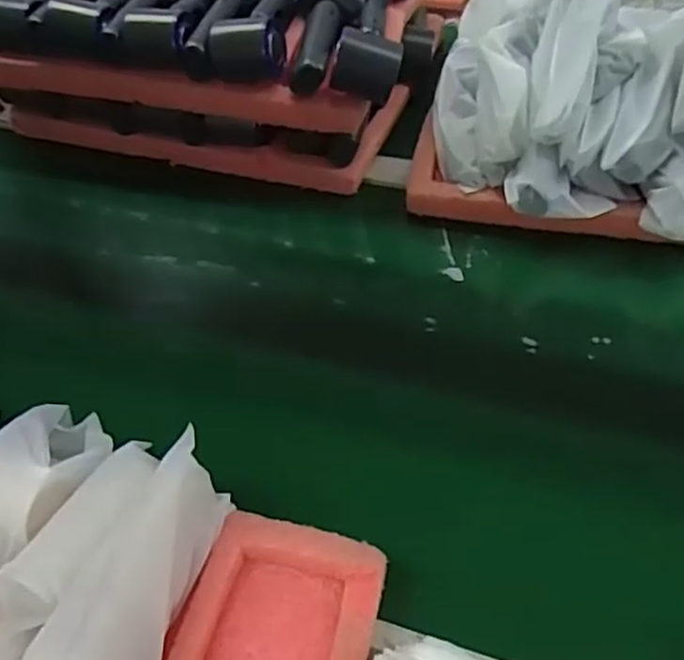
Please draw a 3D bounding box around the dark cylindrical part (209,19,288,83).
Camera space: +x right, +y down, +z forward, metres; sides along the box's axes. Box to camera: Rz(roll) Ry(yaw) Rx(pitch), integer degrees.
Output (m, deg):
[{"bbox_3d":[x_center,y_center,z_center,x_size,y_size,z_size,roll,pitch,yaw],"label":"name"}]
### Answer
[{"bbox_3d":[-0.086,-0.259,0.625,0.064,0.045,0.039,3,49,8],"label":"dark cylindrical part"}]

